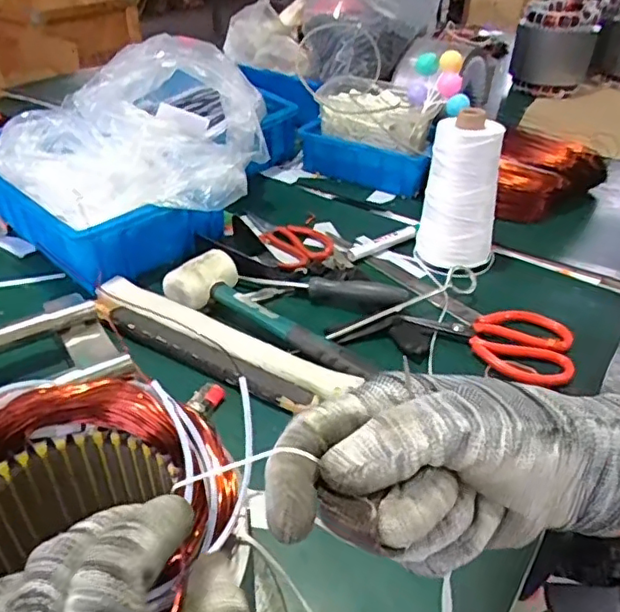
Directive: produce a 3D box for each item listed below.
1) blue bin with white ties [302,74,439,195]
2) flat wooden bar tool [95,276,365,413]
[{"bbox_3d":[0.091,-0.244,0.852,0.196,0.117,0.085,22,41,27],"label":"blue bin with white ties"},{"bbox_3d":[-0.099,0.033,0.563,0.279,0.017,0.060,20,42,23],"label":"flat wooden bar tool"}]

